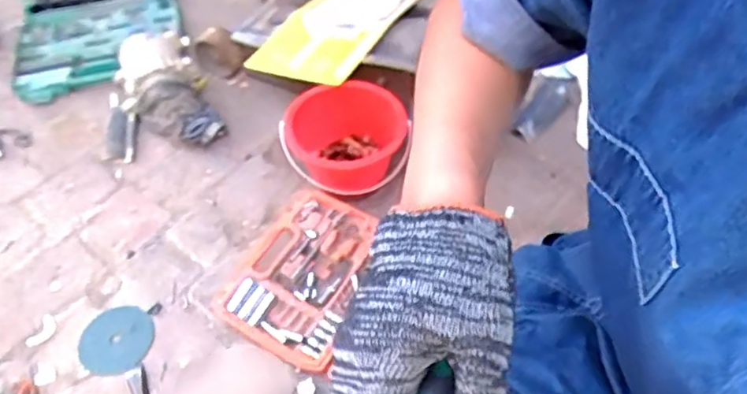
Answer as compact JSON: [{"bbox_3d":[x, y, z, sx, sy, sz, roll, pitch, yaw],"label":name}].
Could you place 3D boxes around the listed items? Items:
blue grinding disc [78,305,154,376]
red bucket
[{"bbox_3d":[-0.358,0.198,0.845,0.097,0.006,0.095,-1,52,1],"label":"blue grinding disc"},{"bbox_3d":[-0.044,-0.093,0.977,0.168,0.116,0.163,-1,52,1],"label":"red bucket"}]

